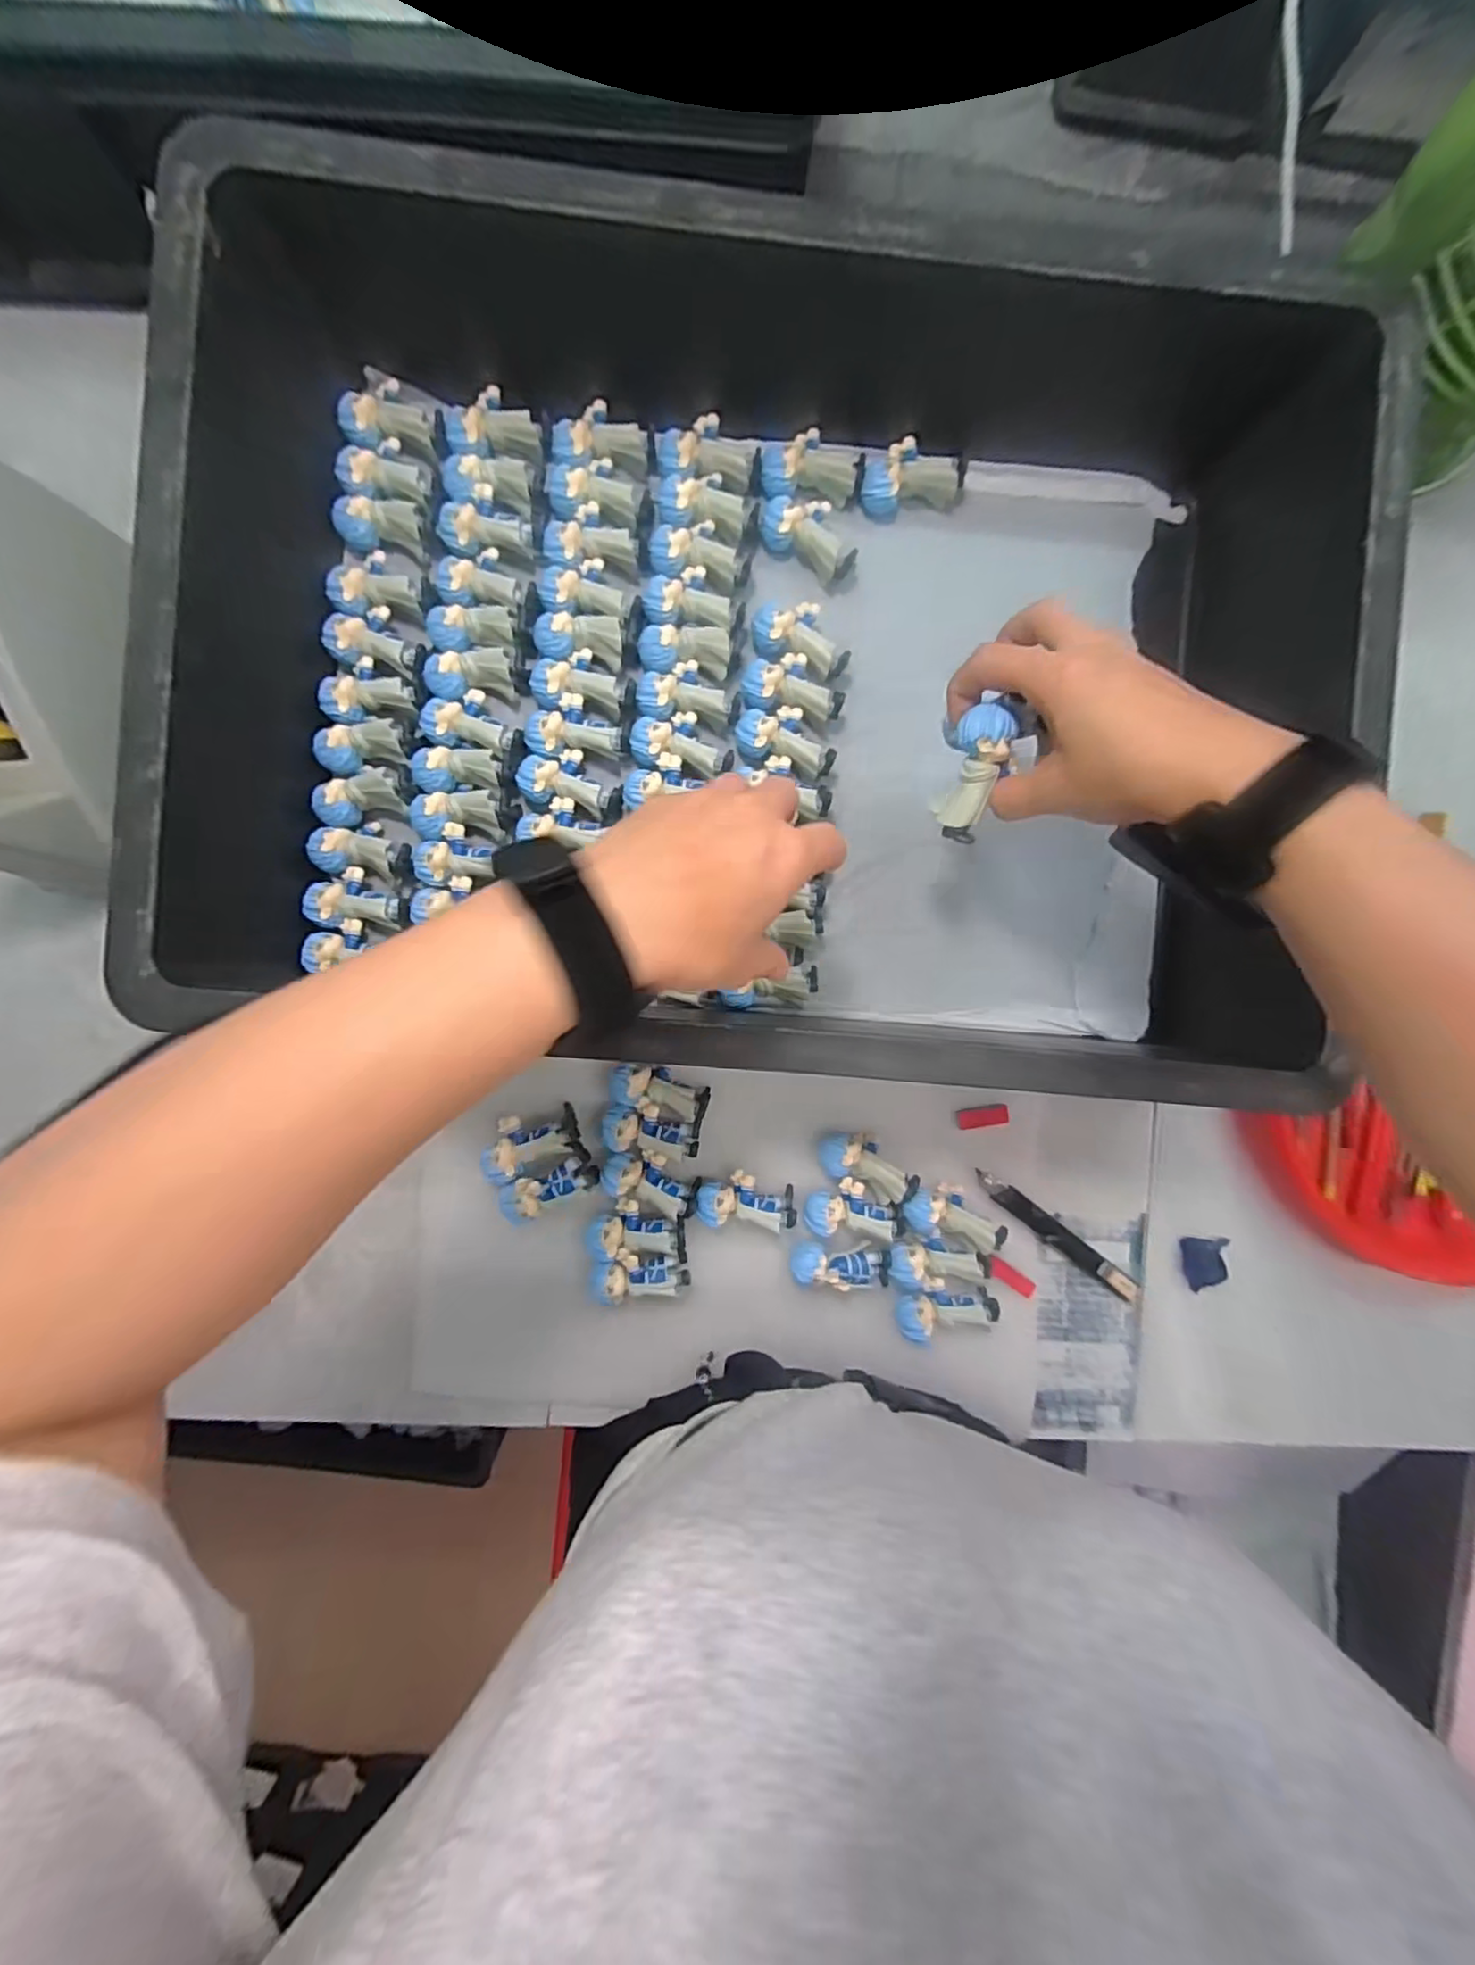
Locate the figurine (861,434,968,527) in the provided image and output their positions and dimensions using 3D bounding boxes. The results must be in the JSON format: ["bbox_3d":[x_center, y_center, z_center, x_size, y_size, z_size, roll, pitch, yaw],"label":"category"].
[{"bbox_3d":[0.107,-0.318,0.407,0.062,0.028,0.034,-13,92,-2],"label":"figurine"}]

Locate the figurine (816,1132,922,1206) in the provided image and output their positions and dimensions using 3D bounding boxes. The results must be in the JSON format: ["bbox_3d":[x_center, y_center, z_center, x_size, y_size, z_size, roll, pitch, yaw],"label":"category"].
[{"bbox_3d":[0.083,0.119,0.418,0.061,0.035,0.033,38,90,-3],"label":"figurine"}]

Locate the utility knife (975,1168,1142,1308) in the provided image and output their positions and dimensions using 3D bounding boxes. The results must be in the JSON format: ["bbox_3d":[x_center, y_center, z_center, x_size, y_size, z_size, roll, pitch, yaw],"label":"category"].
[{"bbox_3d":[0.216,0.170,0.435,0.137,0.012,0.016,37,90,-3],"label":"utility knife"}]

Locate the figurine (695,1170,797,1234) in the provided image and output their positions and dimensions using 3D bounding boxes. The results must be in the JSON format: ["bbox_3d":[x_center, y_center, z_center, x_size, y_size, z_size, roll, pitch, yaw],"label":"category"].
[{"bbox_3d":[0.006,0.138,0.417,0.062,0.032,0.030,3,92,-3],"label":"figurine"}]

